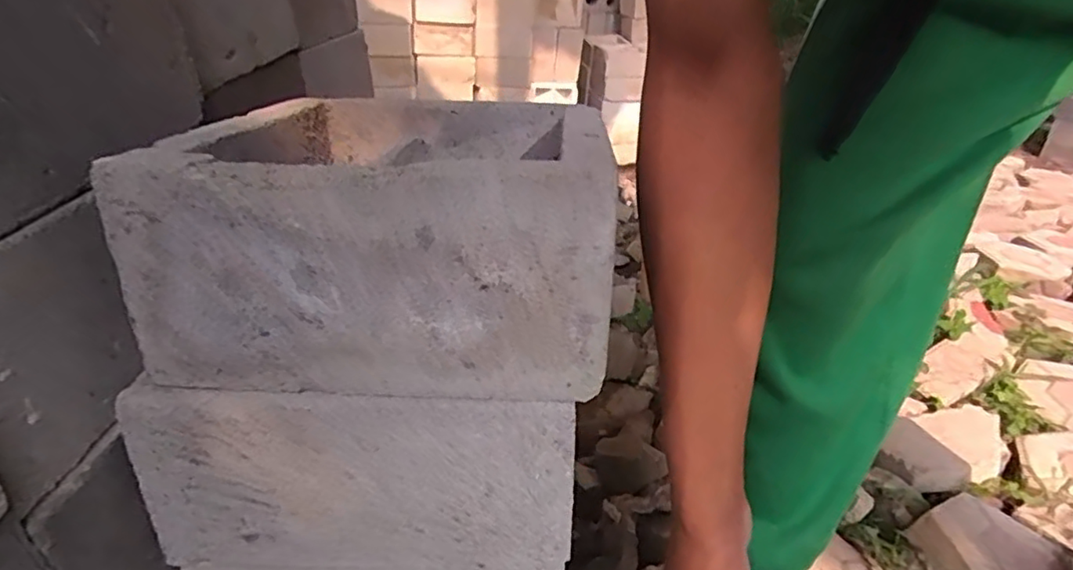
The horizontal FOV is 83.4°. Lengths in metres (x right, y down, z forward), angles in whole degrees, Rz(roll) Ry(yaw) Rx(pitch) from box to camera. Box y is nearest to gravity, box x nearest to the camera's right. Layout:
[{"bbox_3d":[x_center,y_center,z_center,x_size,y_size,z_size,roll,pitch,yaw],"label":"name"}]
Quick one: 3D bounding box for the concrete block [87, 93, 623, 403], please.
[{"bbox_3d":[-0.067,-0.039,0.320,0.190,0.095,0.187,1,27,1],"label":"concrete block"}]

